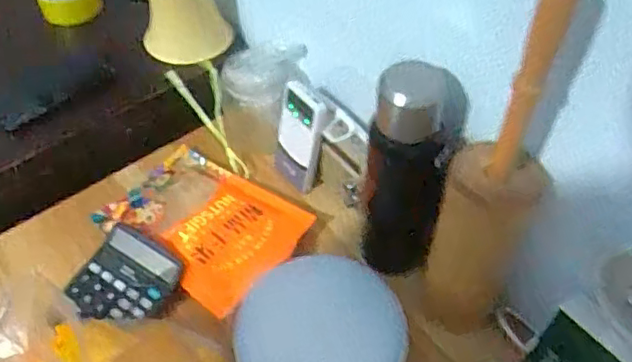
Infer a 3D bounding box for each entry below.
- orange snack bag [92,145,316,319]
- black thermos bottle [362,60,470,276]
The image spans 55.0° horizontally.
[{"bbox_3d":[-0.143,0.044,0.768,0.242,0.033,0.170,31,57,24],"label":"orange snack bag"},{"bbox_3d":[0.095,0.007,0.659,0.086,0.292,0.076,9,51,8],"label":"black thermos bottle"}]

